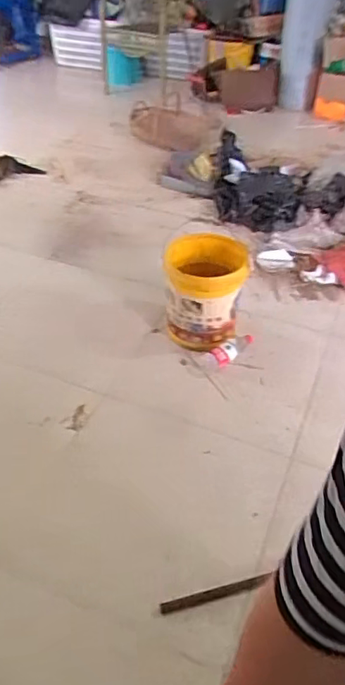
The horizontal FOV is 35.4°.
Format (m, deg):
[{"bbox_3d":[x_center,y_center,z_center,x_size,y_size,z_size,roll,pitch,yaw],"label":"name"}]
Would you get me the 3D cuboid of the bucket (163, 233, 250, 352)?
[{"bbox_3d":[0.097,-0.166,1.740,0.255,0.288,0.271,2,41,-1],"label":"bucket"}]

